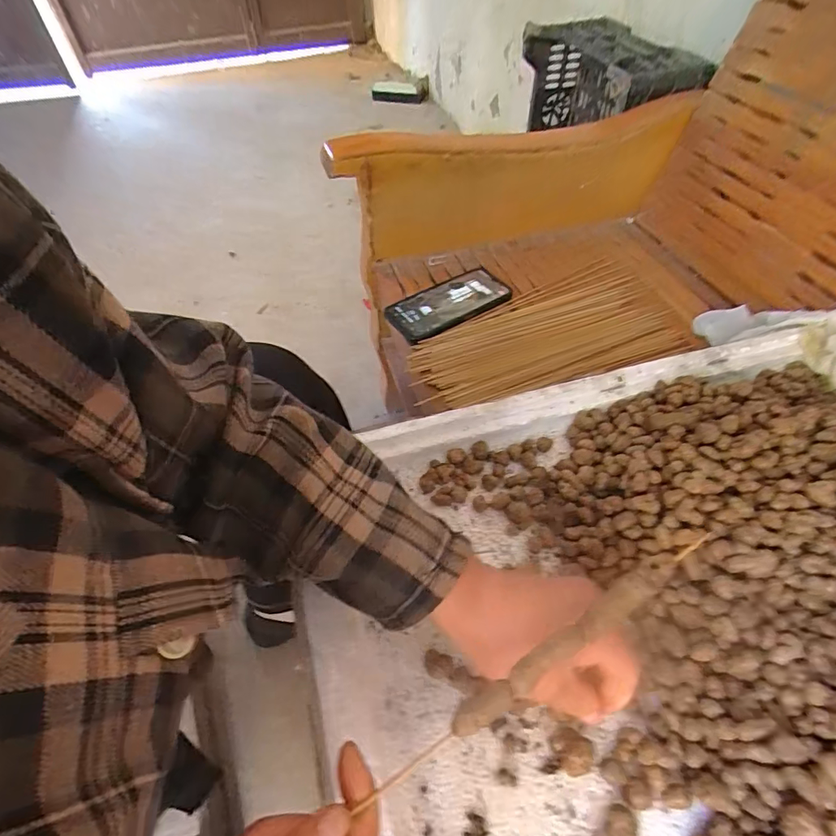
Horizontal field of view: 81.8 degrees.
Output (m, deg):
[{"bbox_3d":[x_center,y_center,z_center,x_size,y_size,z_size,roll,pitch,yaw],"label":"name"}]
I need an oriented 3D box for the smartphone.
[{"bbox_3d":[0.044,-0.153,0.639,0.162,0.013,0.081,-28,55,-18],"label":"smartphone"}]

